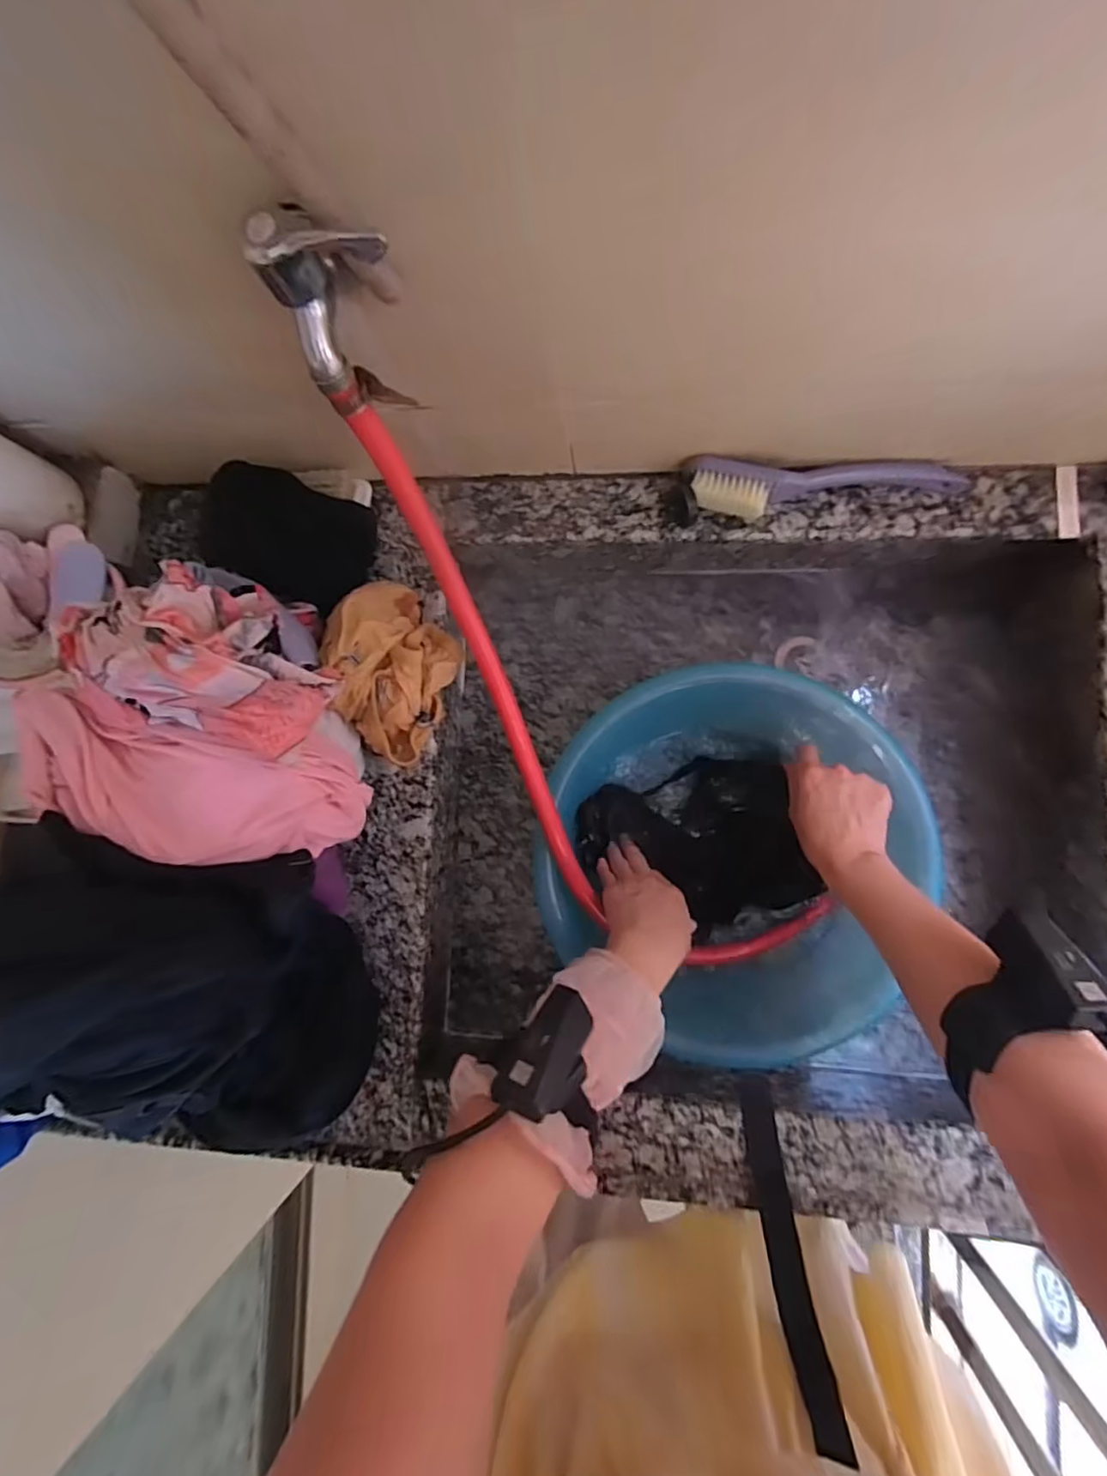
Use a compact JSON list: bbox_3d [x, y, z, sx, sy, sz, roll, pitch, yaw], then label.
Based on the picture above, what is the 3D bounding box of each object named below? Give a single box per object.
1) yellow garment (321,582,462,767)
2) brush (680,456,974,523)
[{"bbox_3d":[-0.137,-0.056,0.494,0.094,0.078,0.128,28,89,9],"label":"yellow garment"},{"bbox_3d":[0.224,-0.209,0.496,0.222,0.042,0.043,0,85,8],"label":"brush"}]

